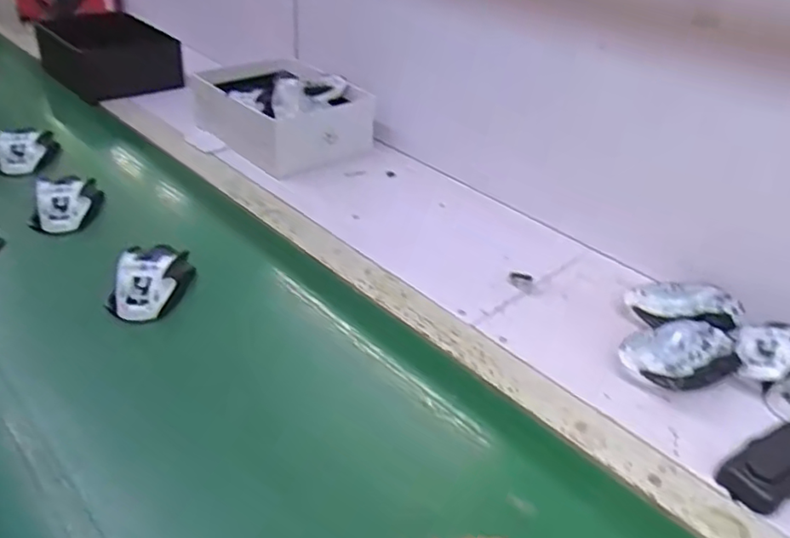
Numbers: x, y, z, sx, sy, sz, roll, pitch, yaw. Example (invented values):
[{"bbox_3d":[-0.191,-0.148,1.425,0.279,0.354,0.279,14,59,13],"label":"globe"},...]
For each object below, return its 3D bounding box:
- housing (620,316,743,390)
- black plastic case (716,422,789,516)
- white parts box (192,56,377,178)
[{"bbox_3d":[0.282,0.087,0.617,0.109,0.035,0.071,-5,36,-14],"label":"housing"},{"bbox_3d":[0.325,0.161,0.524,0.109,0.027,0.046,-18,41,-29],"label":"black plastic case"},{"bbox_3d":[-0.161,-0.249,0.986,0.216,0.098,0.224,-26,46,-37],"label":"white parts box"}]

